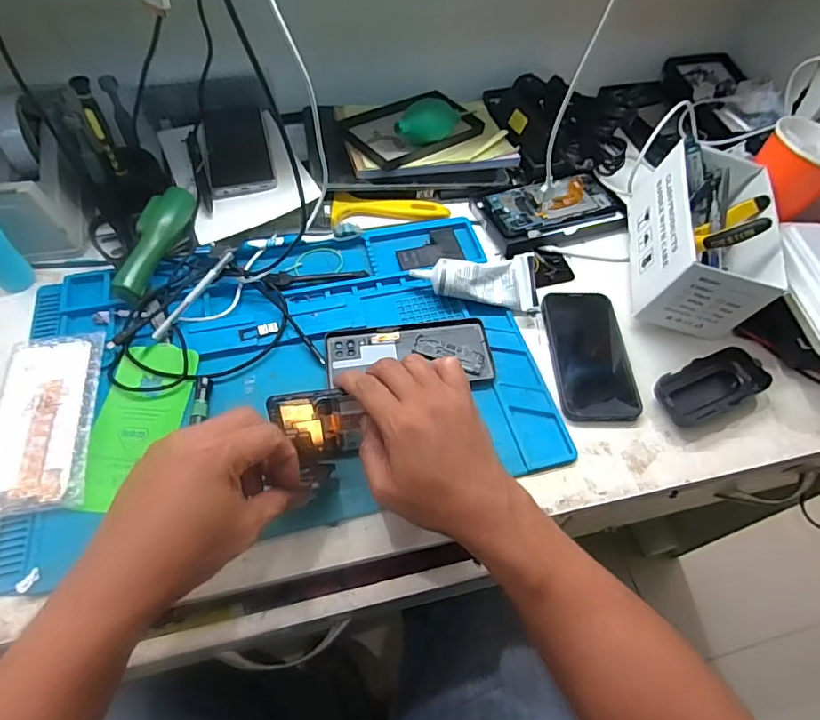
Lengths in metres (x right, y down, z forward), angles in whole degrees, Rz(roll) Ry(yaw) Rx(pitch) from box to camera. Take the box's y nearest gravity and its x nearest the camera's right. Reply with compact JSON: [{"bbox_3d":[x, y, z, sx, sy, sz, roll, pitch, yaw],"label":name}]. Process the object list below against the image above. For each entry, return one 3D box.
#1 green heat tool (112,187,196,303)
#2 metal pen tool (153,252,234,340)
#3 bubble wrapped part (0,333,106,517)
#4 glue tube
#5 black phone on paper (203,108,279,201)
[{"bbox_3d":[-0.270,-0.125,0.525,0.031,0.035,0.139,12,57,5],"label":"green heat tool"},{"bbox_3d":[-0.217,-0.066,0.501,0.010,0.012,0.111,33,77,18],"label":"metal pen tool"},{"bbox_3d":[-0.326,0.049,0.446,0.089,0.012,0.173,-6,57,-7],"label":"bubble wrapped part"},{"bbox_3d":[0.070,-0.087,0.530,0.128,0.044,0.047,10,57,4],"label":"glue tube"},{"bbox_3d":[-0.207,-0.257,0.604,0.073,0.009,0.161,-12,58,-10],"label":"black phone on paper"}]

